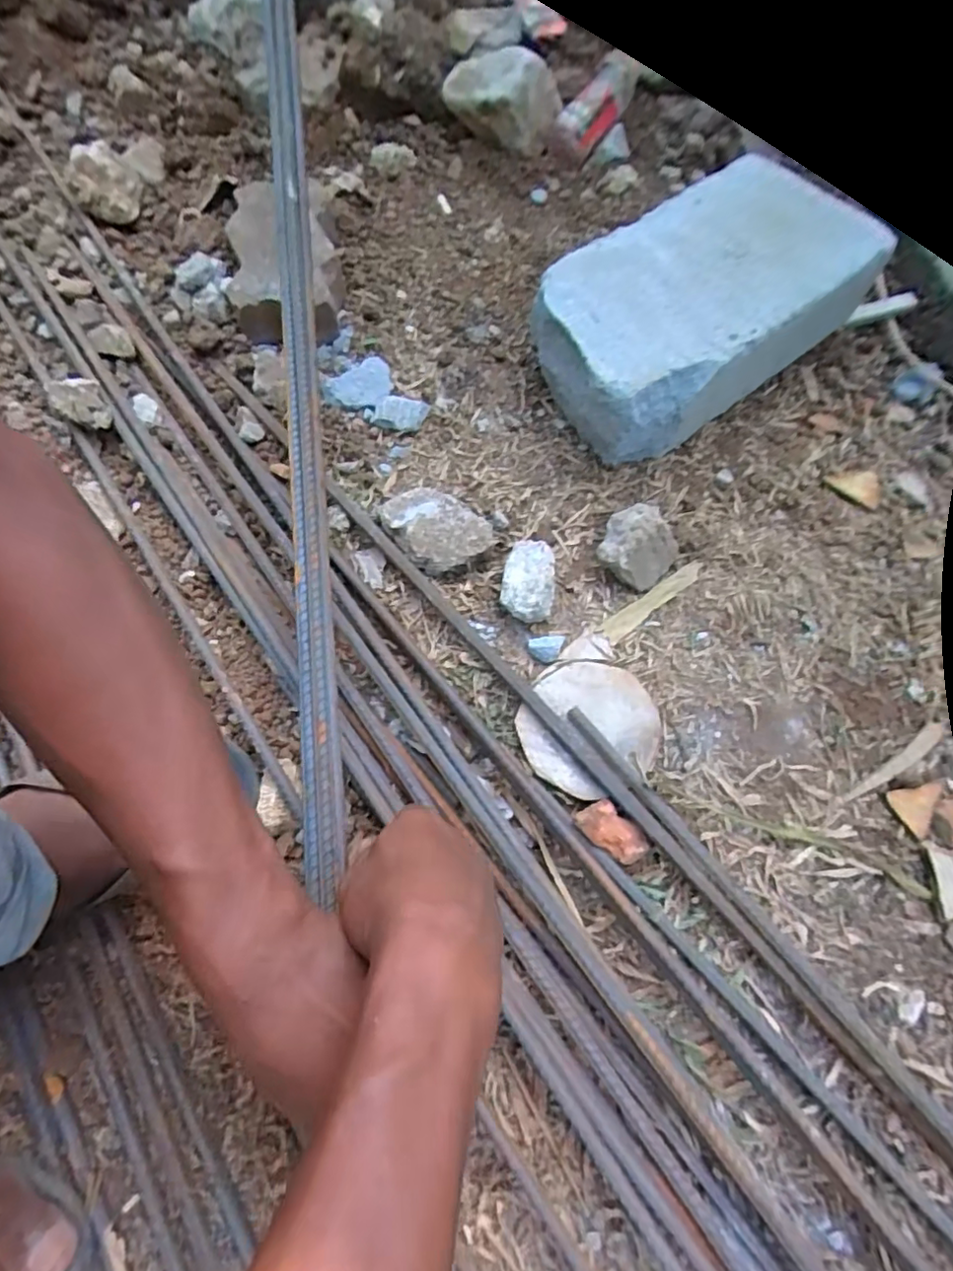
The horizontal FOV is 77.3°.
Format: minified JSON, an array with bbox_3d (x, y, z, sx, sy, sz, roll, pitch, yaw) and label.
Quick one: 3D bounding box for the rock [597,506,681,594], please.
[{"bbox_3d":[0.146,-0.081,0.535,0.065,0.045,0.066,0,64,-1],"label":"rock"}]

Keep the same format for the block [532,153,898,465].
[{"bbox_3d":[0.203,-0.323,0.615,0.326,0.117,0.195,-37,70,-17],"label":"block"}]

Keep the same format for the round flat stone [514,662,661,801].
[{"bbox_3d":[0.092,0.071,0.478,0.111,0.012,0.101,0,64,-1],"label":"round flat stone"}]

